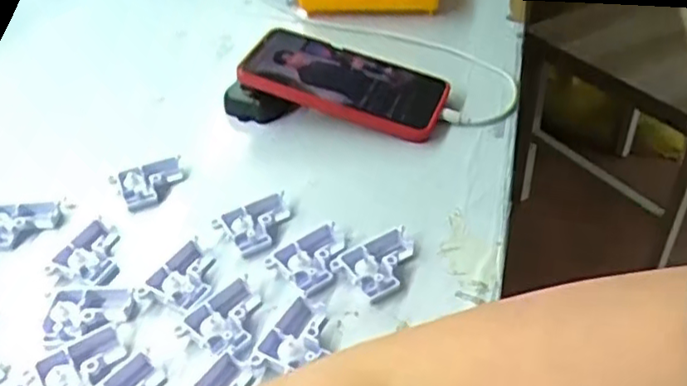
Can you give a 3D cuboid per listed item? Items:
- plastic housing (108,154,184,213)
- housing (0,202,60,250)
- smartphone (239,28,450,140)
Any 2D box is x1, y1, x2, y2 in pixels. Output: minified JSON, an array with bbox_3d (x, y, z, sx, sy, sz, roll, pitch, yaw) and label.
[{"bbox_3d":[-0.137,-0.008,0.466,0.048,0.015,0.032,-21,44,-22],"label":"plastic housing"},{"bbox_3d":[-0.218,0.020,0.441,0.049,0.011,0.035,-19,41,-18],"label":"housing"},{"bbox_3d":[0.001,-0.090,0.521,0.158,0.014,0.070,21,58,11],"label":"smartphone"}]

